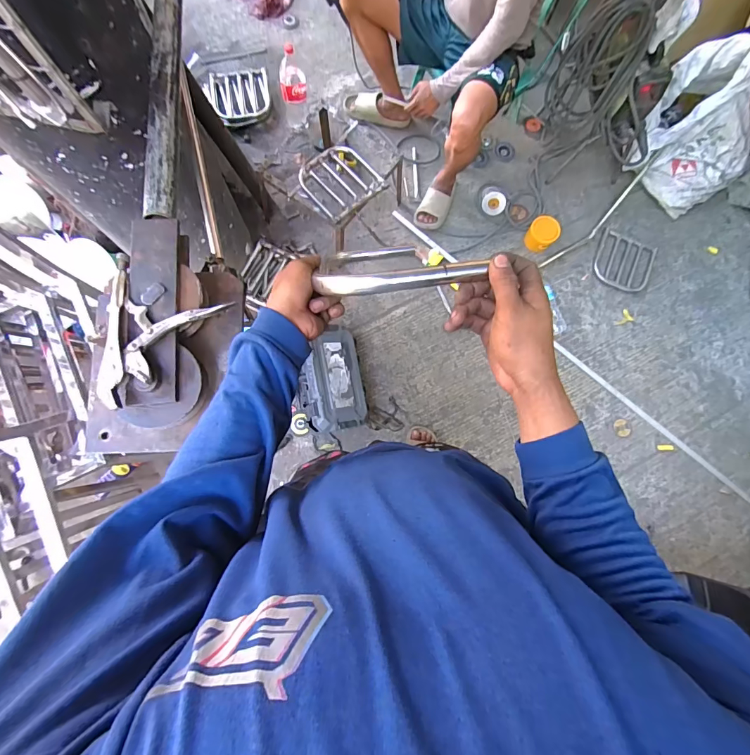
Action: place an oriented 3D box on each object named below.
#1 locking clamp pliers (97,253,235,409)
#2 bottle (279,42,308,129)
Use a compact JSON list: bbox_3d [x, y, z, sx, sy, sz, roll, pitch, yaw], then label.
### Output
[{"bbox_3d":[-0.333,-0.061,0.552,0.165,0.052,0.198,27,79,2],"label":"locking clamp pliers"},{"bbox_3d":[-0.319,-1.134,1.555,0.100,0.306,0.118,-12,80,-6],"label":"bottle"}]

